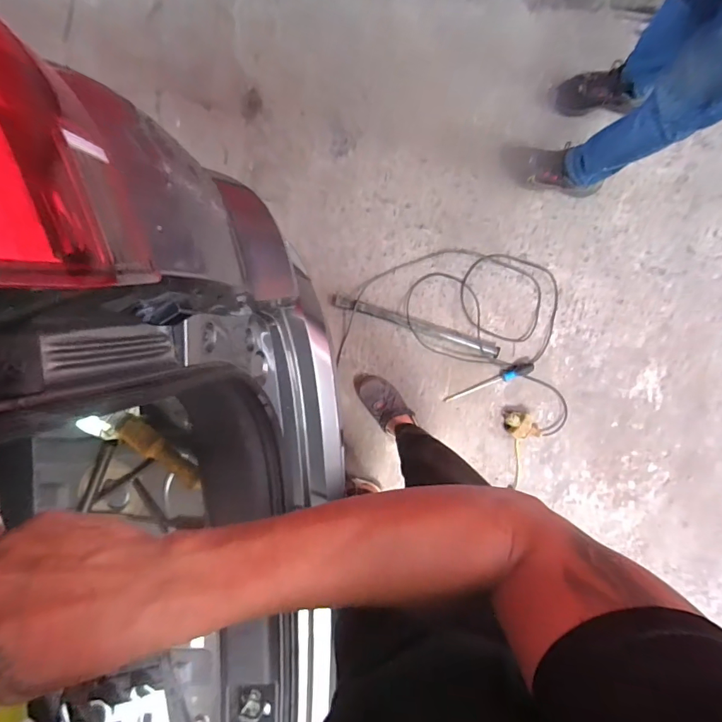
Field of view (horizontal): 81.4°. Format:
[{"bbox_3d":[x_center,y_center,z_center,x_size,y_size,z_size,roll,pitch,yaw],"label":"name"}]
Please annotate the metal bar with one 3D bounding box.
[{"bbox_3d":[0.171,-0.109,1.295,0.532,0.029,0.036,18,92,-2],"label":"metal bar"}]

